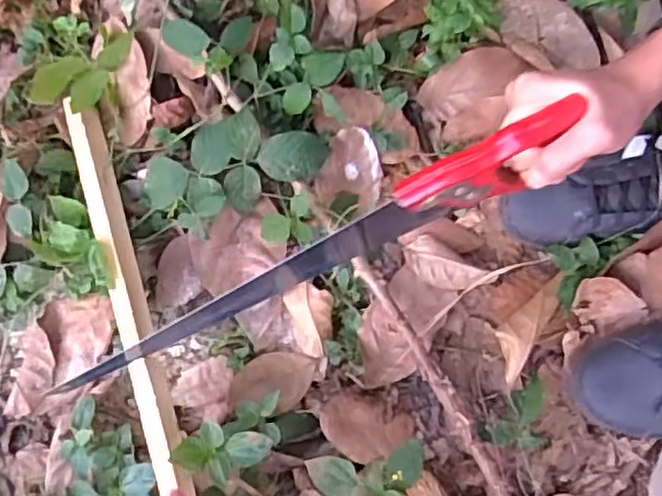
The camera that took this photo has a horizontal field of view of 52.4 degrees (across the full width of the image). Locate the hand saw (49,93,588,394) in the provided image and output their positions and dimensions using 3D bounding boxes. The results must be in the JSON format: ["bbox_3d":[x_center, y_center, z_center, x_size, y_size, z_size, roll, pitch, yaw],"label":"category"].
[{"bbox_3d":[-0.016,0.013,0.511,0.421,0.072,0.029,-28,79,17],"label":"hand saw"}]

